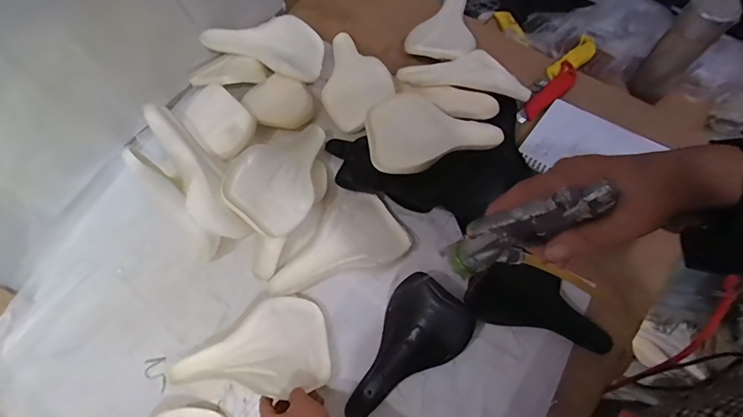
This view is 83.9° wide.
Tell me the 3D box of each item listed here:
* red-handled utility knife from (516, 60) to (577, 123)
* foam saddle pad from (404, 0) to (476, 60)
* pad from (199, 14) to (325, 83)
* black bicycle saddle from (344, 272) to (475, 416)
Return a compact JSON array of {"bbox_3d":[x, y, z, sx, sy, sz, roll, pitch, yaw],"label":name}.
[{"bbox_3d":[0.311,-0.202,0.732,0.128,0.024,0.043,-45,66,10],"label":"red-handled utility knife"},{"bbox_3d":[0.151,-0.368,0.785,0.119,0.059,0.194,19,64,12],"label":"foam saddle pad"},{"bbox_3d":[-0.194,-0.318,0.775,0.213,0.033,0.102,16,104,-13],"label":"pad"},{"bbox_3d":[0.047,0.199,0.564,0.116,0.059,0.205,30,67,17],"label":"black bicycle saddle"}]

